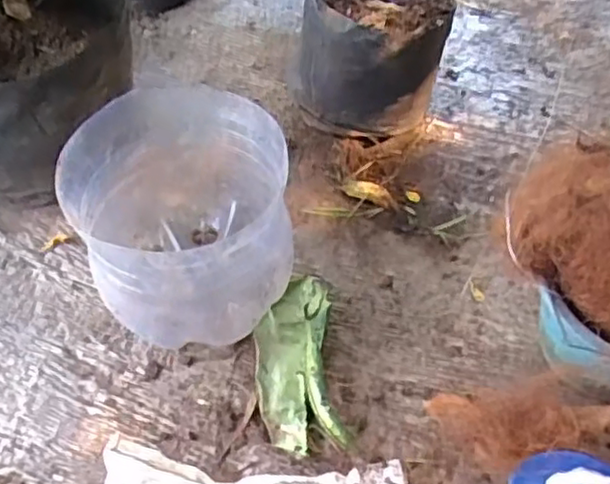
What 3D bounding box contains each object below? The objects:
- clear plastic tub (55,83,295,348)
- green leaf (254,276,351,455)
[{"bbox_3d":[-0.148,-0.031,0.848,0.242,0.257,0.294,-6,52,-5],"label":"clear plastic tub"},{"bbox_3d":[-0.011,0.137,0.842,0.099,0.039,0.241,-4,52,-3],"label":"green leaf"}]

